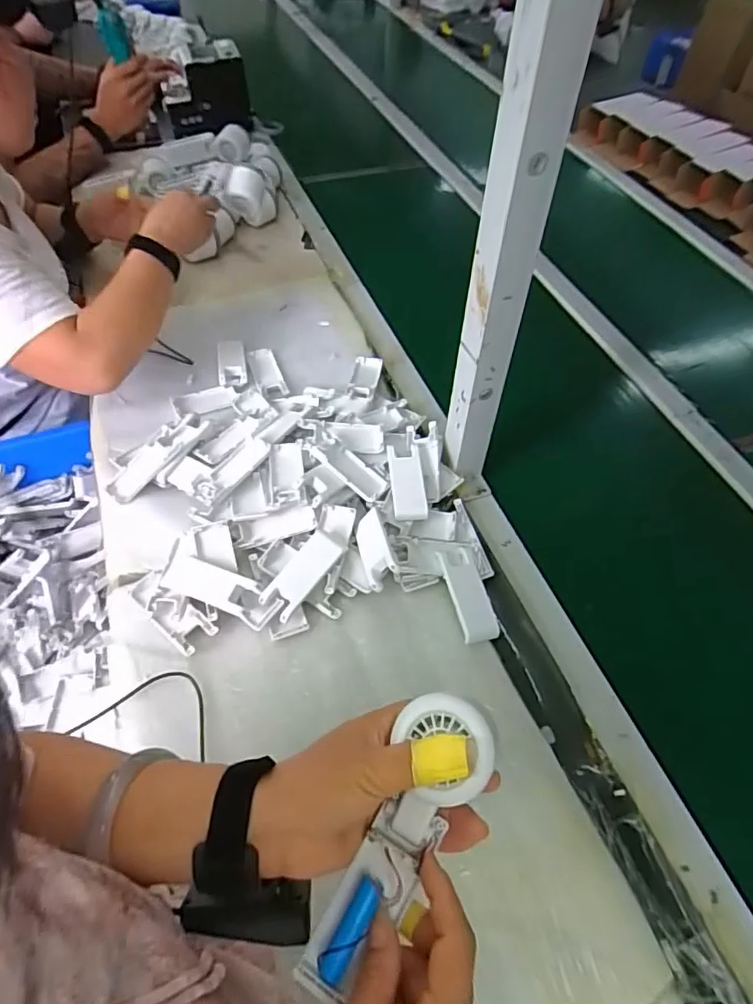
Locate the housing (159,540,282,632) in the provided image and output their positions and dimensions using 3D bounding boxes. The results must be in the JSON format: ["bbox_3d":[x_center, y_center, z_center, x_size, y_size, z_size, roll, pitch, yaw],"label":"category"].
[{"bbox_3d":[-0.168,0.091,0.585,0.133,0.025,0.043,20,56,14],"label":"housing"}]

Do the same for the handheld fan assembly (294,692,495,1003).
[{"bbox_3d":[0.011,0.185,0.309,0.051,0.029,0.165,27,90,19],"label":"handheld fan assembly"}]

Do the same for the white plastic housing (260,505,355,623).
[{"bbox_3d":[-0.067,0.061,0.606,0.049,0.022,0.138,26,58,18],"label":"white plastic housing"}]

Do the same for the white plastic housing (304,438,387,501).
[{"bbox_3d":[-0.035,-0.041,0.654,0.102,0.012,0.037,39,61,11],"label":"white plastic housing"}]

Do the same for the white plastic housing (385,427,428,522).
[{"bbox_3d":[0.034,-0.033,0.664,0.038,0.025,0.126,-4,53,-3],"label":"white plastic housing"}]

